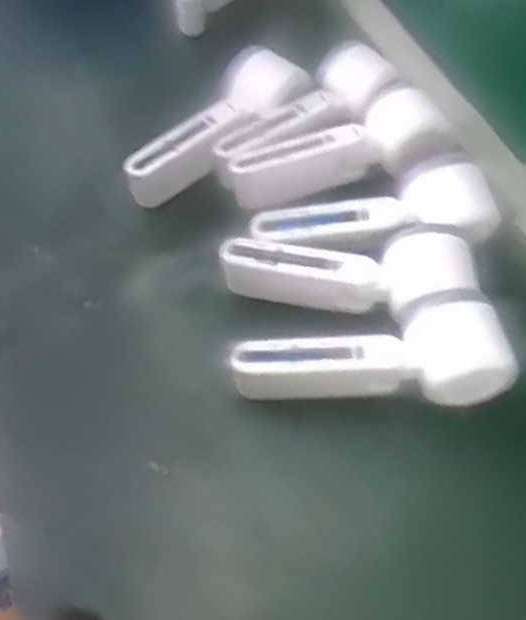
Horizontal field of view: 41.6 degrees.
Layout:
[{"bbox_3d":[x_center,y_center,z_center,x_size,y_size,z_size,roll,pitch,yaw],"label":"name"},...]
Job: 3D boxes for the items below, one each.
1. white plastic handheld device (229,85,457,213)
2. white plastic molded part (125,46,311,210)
[{"bbox_3d":[0.057,-0.114,0.517,0.158,0.057,0.057,-19,59,-14],"label":"white plastic handheld device"},{"bbox_3d":[-0.037,-0.140,0.532,0.159,0.055,0.044,-36,64,-22],"label":"white plastic molded part"}]

